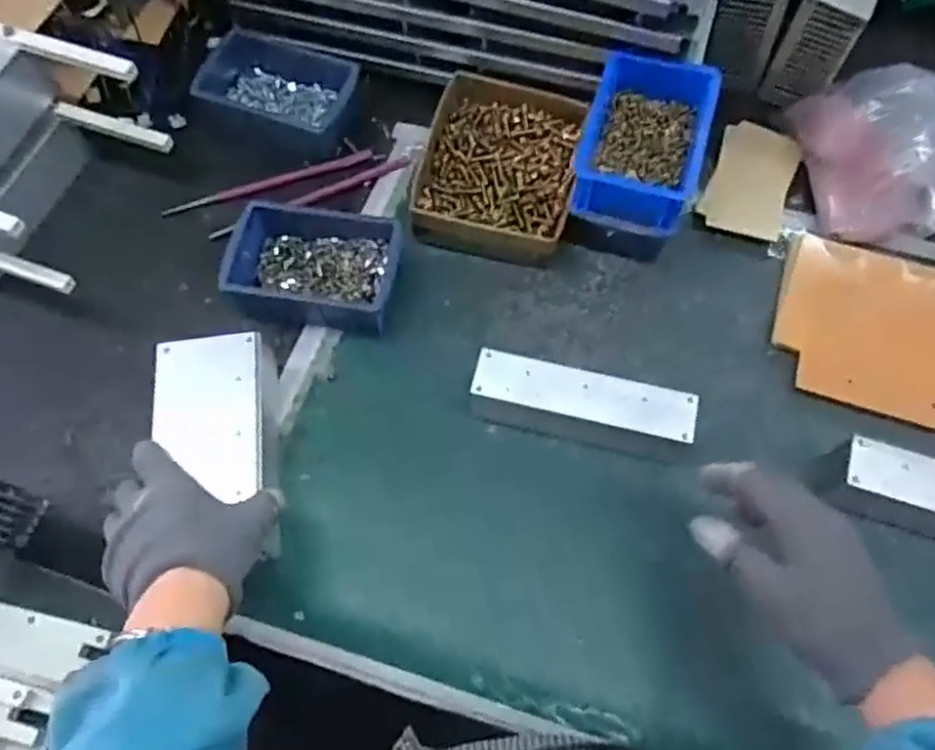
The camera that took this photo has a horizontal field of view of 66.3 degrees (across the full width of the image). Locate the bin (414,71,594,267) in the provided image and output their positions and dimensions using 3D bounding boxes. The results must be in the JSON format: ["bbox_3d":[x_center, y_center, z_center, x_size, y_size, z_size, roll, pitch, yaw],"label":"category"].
[{"bbox_3d":[0.030,-0.198,0.686,0.143,0.042,0.180,12,65,8],"label":"bin"}]

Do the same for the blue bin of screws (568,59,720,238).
[{"bbox_3d":[0.151,-0.200,0.614,0.100,0.056,0.147,16,68,8],"label":"blue bin of screws"}]

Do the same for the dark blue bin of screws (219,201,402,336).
[{"bbox_3d":[-0.130,-0.096,0.629,0.146,0.050,0.110,7,65,5],"label":"dark blue bin of screws"}]

